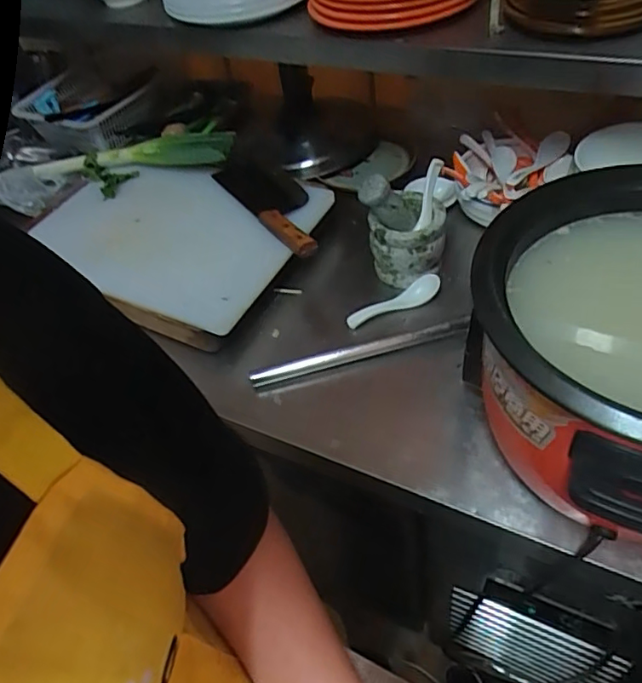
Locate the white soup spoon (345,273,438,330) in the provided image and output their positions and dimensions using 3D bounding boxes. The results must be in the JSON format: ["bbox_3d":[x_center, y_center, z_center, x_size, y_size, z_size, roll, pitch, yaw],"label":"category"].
[{"bbox_3d":[0.101,-0.055,0.799,0.138,0.027,0.032,-23,44,-1],"label":"white soup spoon"}]

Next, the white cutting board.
[{"bbox_3d":[-0.241,-0.187,0.922,0.454,0.025,0.308,20,60,26],"label":"white cutting board"}]

